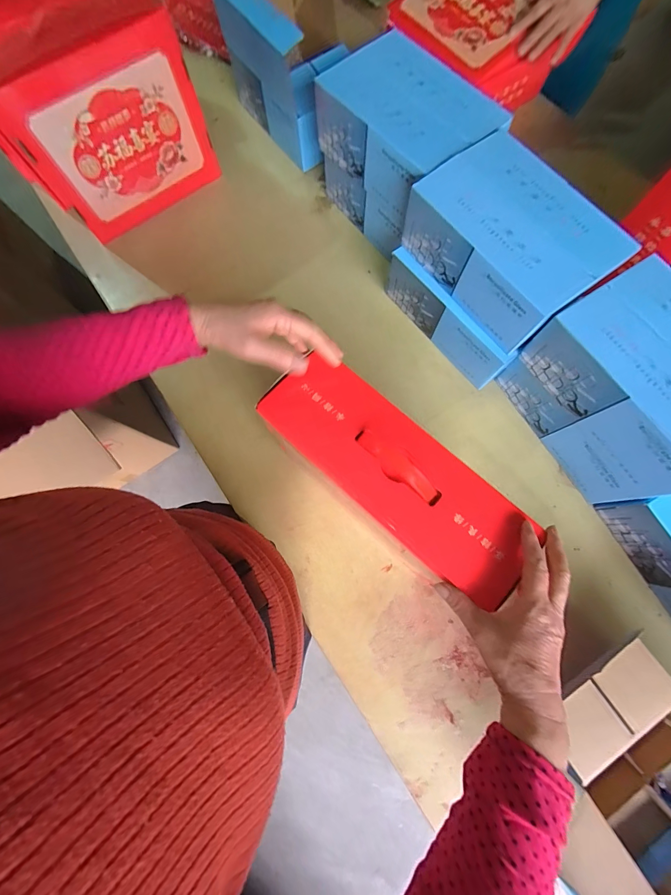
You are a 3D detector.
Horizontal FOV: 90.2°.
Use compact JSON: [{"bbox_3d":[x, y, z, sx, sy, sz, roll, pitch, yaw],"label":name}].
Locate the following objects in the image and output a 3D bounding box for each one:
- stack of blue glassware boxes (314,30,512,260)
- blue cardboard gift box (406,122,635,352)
[{"bbox_3d":[0.125,-0.577,0.664,0.201,0.209,0.299,-39,79,-7],"label":"stack of blue glassware boxes"},{"bbox_3d":[0.282,-0.337,0.553,0.188,0.109,0.286,-37,79,-7],"label":"blue cardboard gift box"}]

